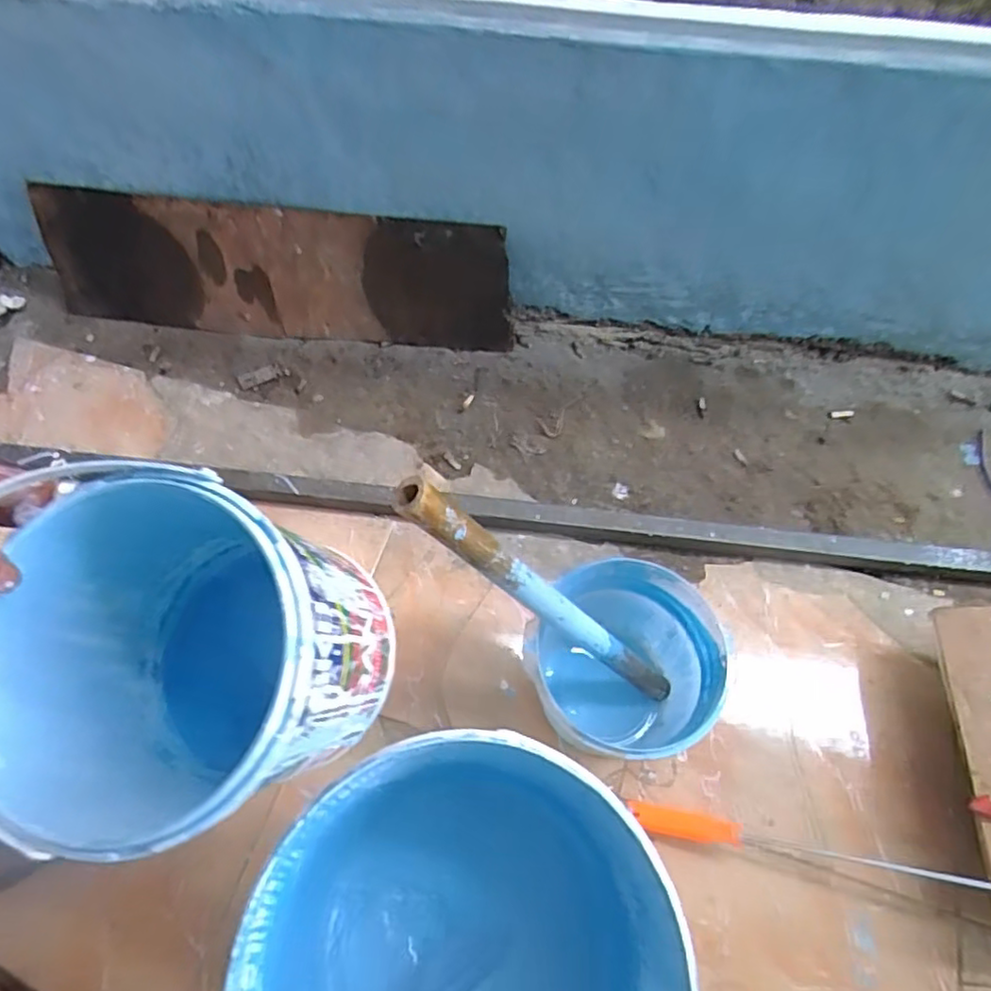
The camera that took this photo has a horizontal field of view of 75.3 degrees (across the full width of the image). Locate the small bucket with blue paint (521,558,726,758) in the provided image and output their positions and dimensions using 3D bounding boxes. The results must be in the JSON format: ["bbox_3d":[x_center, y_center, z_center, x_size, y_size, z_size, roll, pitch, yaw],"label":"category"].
[{"bbox_3d":[0.142,0.214,0.783,0.211,0.198,0.205,0,62,0],"label":"small bucket with blue paint"}]

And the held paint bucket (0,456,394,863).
[{"bbox_3d":[-0.200,0.098,0.421,0.235,0.238,0.190,12,78,7],"label":"held paint bucket"}]

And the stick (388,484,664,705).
[{"bbox_3d":[0.070,0.126,0.689,0.038,0.478,0.031,-8,53,41],"label":"stick"}]

